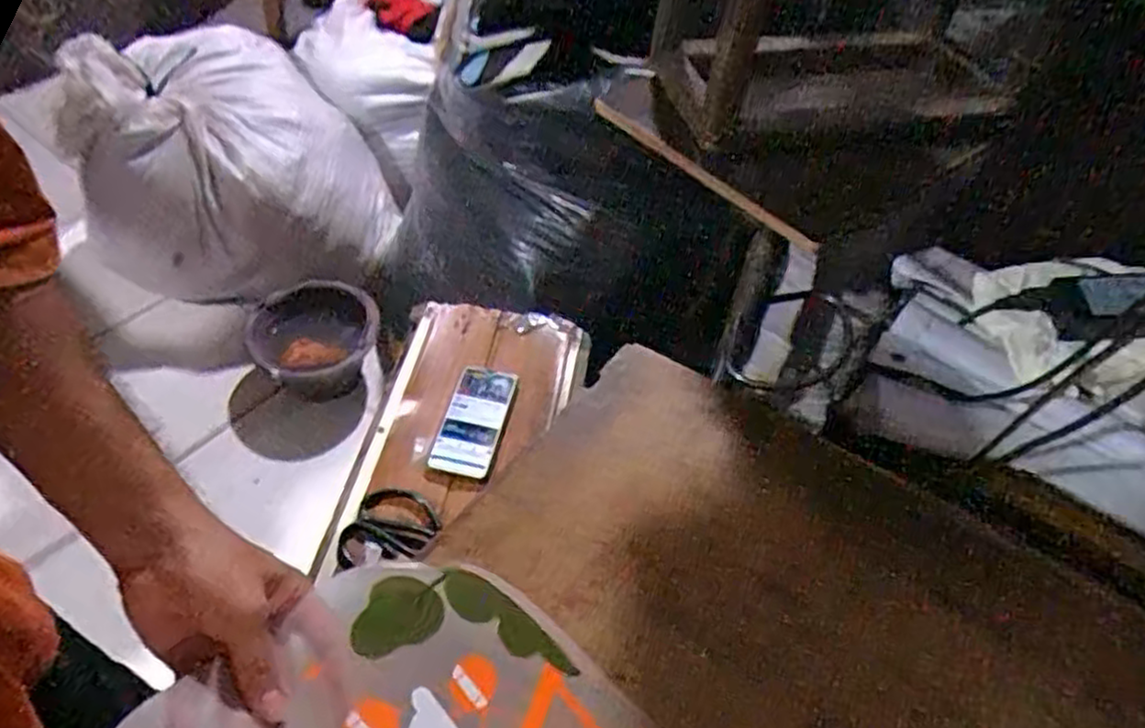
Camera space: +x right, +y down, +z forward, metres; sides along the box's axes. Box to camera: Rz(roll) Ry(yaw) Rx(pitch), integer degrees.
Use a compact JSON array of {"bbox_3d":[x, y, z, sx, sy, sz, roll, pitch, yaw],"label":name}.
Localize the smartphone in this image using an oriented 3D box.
[{"bbox_3d":[-0.118,0.064,0.900,0.074,0.006,0.156,13,50,4],"label":"smartphone"}]

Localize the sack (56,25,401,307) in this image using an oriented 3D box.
[{"bbox_3d":[-0.711,-0.452,1.619,0.607,0.415,0.501,0,51,-7],"label":"sack"}]

